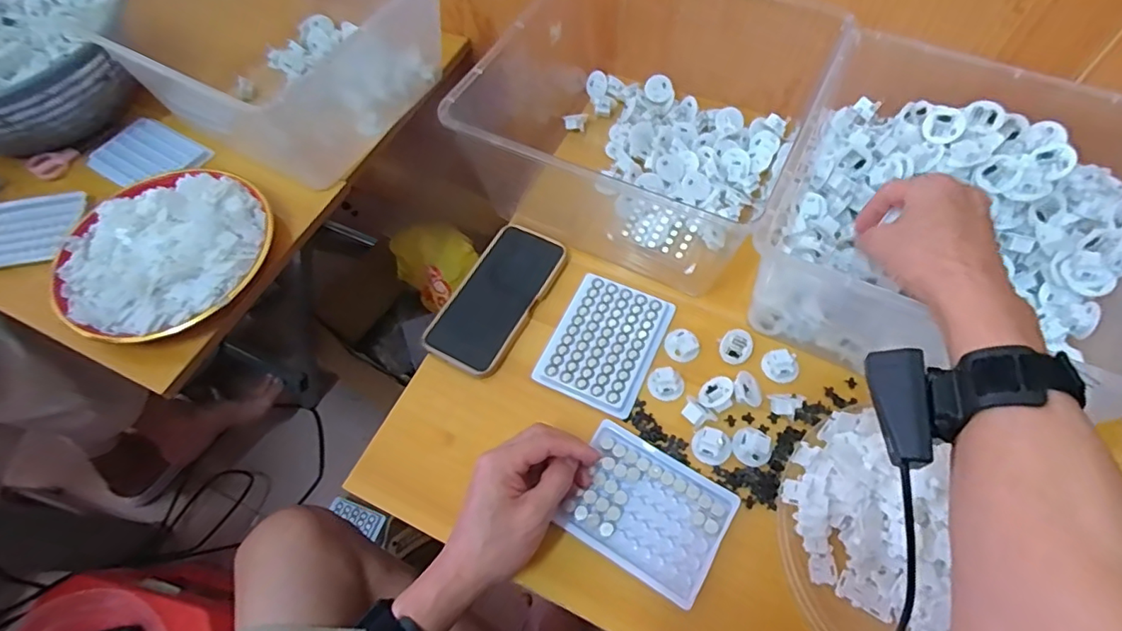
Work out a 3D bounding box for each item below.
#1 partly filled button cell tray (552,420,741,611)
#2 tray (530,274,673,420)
[{"bbox_3d":[0.069,0.156,0.443,0.122,0.010,0.096,28,66,17],"label":"partly filled button cell tray"},{"bbox_3d":[0.043,0.024,0.532,0.098,0.006,0.130,22,64,14],"label":"tray"}]

